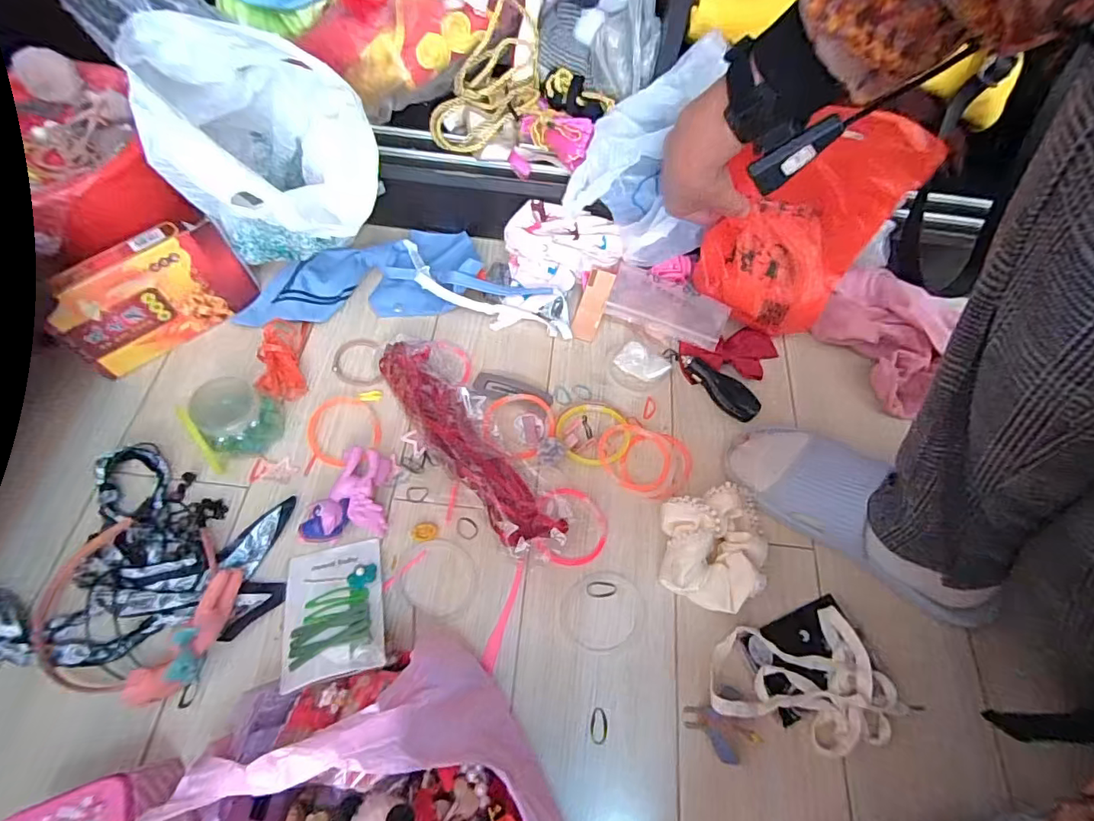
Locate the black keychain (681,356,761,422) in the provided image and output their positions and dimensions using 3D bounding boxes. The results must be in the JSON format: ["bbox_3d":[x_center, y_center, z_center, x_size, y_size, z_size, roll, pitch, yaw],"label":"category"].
[{"bbox_3d":[0.181,-0.026,0.542,0.092,0.015,0.035,38,67,15],"label":"black keychain"}]

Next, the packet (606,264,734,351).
[{"bbox_3d":[0.130,-0.111,0.570,0.128,0.030,0.061,23,64,9],"label":"packet"}]

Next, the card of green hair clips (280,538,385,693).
[{"bbox_3d":[-0.168,0.156,0.408,0.072,0.017,0.113,-13,38,-9],"label":"card of green hair clips"}]

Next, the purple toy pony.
[{"bbox_3d":[-0.176,0.073,0.457,0.066,0.030,0.083,-3,63,-4],"label":"purple toy pony"}]

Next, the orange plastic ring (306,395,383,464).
[{"bbox_3d":[-0.198,0.018,0.498,0.066,0.004,0.071,1,63,-2],"label":"orange plastic ring"}]

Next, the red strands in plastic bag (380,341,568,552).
[{"bbox_3d":[-0.082,0.026,0.482,0.052,0.042,0.252,-34,69,-18],"label":"red strands in plastic bag"}]

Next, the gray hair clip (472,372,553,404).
[{"bbox_3d":[-0.034,-0.023,0.531,0.080,0.012,0.029,14,63,4],"label":"gray hair clip"}]

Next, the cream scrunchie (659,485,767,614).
[{"bbox_3d":[0.146,0.112,0.451,0.093,0.042,0.106,21,64,8],"label":"cream scrunchie"}]

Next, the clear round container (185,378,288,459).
[{"bbox_3d":[-0.285,0.003,0.474,0.070,0.047,0.063,38,67,16],"label":"clear round container"}]

